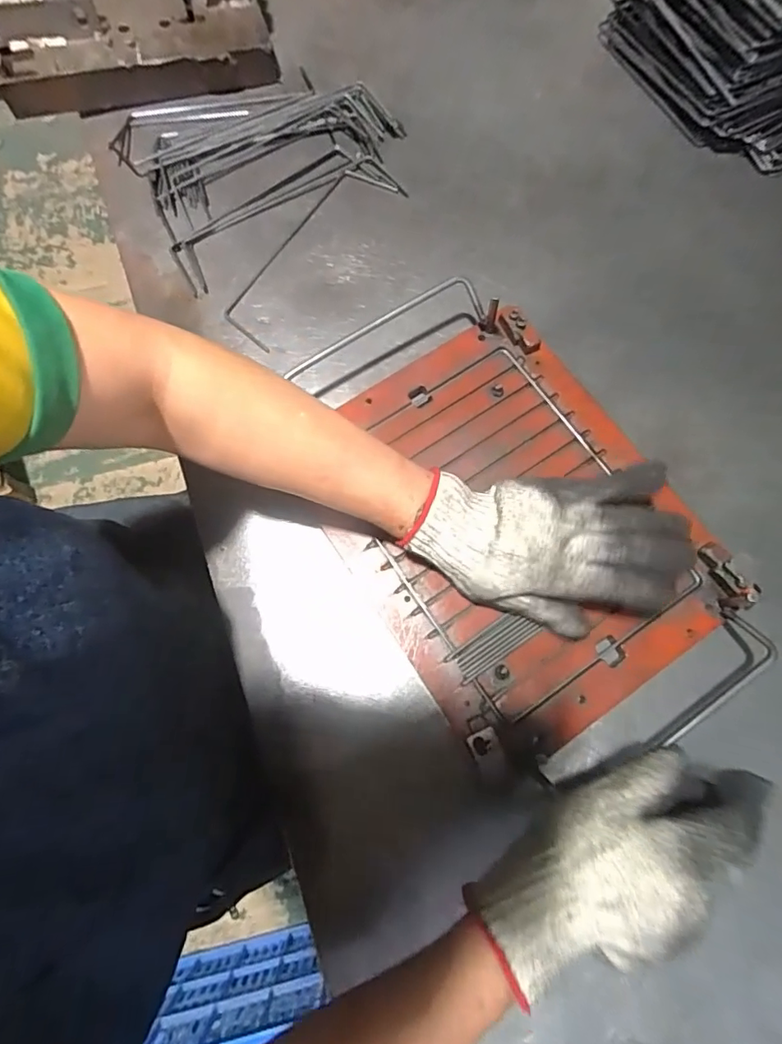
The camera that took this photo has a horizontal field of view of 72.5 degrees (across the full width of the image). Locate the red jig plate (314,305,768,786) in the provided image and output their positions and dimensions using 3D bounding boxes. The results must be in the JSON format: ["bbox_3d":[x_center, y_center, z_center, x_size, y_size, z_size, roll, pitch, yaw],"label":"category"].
[{"bbox_3d":[0.088,0.004,0.405,0.232,0.023,0.307,-33,78,-10],"label":"red jig plate"}]

